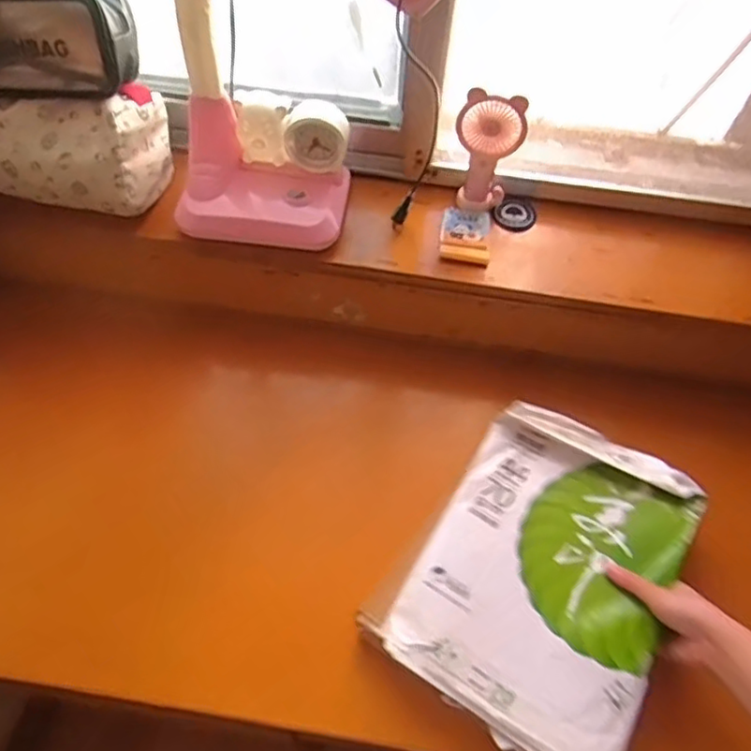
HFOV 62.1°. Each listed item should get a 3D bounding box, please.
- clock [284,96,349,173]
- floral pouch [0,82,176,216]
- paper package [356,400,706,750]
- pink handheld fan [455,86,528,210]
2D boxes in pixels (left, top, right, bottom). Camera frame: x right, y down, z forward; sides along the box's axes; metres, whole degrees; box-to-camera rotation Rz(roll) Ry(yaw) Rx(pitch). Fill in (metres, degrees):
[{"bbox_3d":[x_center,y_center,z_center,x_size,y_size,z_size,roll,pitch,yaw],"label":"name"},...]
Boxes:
[{"bbox_3d":[-0.072,-0.299,0.785,0.078,0.063,0.050,6,57,1],"label":"clock"},{"bbox_3d":[-0.376,-0.297,0.789,0.201,0.109,0.142,9,57,3],"label":"floral pouch"},{"bbox_3d":[0.183,0.201,0.663,0.255,0.048,0.334,32,61,17],"label":"paper package"},{"bbox_3d":[0.139,-0.280,0.780,0.076,0.162,0.034,21,58,11],"label":"pink handheld fan"}]

